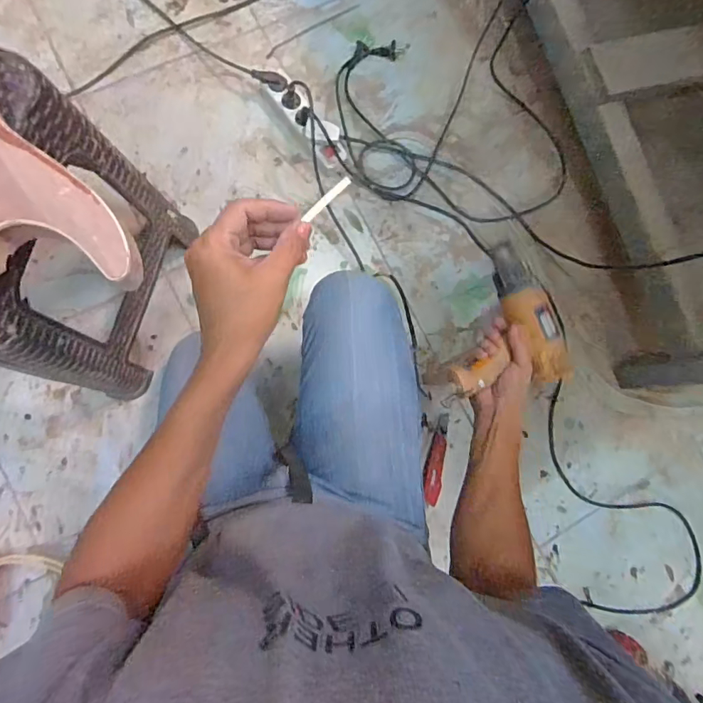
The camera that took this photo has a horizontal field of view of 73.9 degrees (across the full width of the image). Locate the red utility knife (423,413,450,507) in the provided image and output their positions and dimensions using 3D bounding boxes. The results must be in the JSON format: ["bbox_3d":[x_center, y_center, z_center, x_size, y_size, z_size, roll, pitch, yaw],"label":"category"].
[{"bbox_3d":[0.164,0.206,0.904,0.038,0.019,0.172,12,82,-4],"label":"red utility knife"}]

